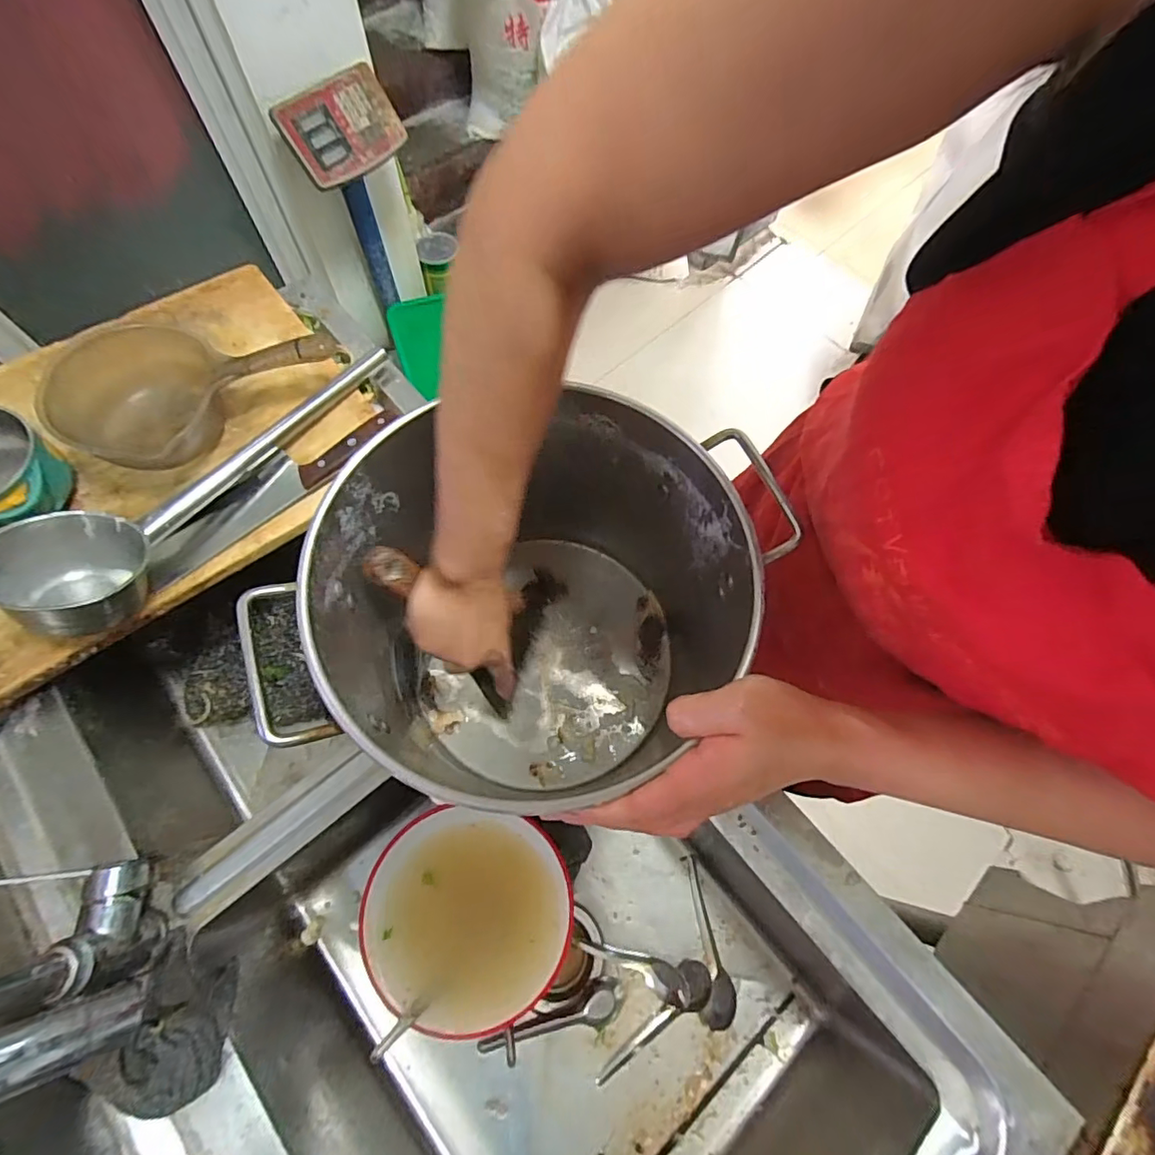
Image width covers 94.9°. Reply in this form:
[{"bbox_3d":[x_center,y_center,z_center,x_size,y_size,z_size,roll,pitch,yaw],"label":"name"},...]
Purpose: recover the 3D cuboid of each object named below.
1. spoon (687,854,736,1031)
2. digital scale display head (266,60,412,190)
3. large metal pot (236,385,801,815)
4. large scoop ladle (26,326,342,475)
[{"bbox_3d":[0.154,0.431,0.636,0.039,0.015,0.168,-3,55,-4],"label":"spoon"},{"bbox_3d":[-0.478,-0.925,1.089,0.237,0.151,0.034,-46,38,-16],"label":"digital scale display head"},{"bbox_3d":[-0.027,0.036,0.433,0.297,0.244,0.260,11,69,1],"label":"large metal pot"},{"bbox_3d":[-0.405,-0.205,0.583,0.278,0.074,0.145,-19,70,-11],"label":"large scoop ladle"}]

